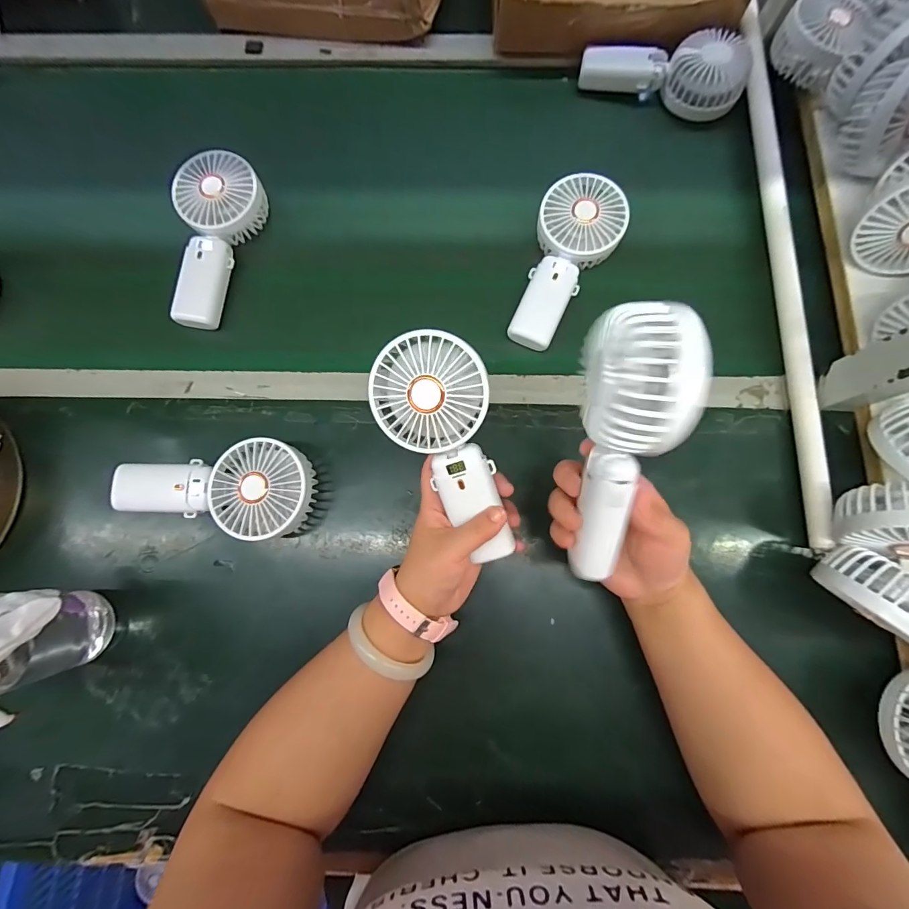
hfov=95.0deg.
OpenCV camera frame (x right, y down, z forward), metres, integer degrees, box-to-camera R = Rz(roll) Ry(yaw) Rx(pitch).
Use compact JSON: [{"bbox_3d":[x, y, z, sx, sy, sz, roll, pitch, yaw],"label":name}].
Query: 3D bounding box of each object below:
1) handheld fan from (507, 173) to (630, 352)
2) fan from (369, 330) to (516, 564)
[{"bbox_3d":[0.115,-0.195,0.432,0.082,0.046,0.180,21,80,5],"label":"handheld fan"},{"bbox_3d":[-0.009,-0.004,0.330,0.085,0.042,0.179,-10,104,7],"label":"fan"}]

